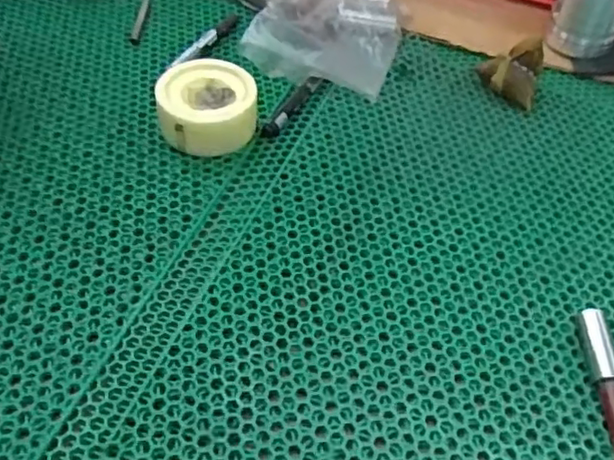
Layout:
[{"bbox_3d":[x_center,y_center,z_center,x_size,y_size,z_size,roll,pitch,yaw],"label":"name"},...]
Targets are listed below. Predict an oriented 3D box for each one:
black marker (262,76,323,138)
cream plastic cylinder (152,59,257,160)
[{"bbox_3d":[-0.015,-0.131,0.661,0.016,0.011,0.099,25,53,15],"label":"black marker"},{"bbox_3d":[-0.099,-0.117,0.629,0.094,0.052,0.102,1,51,-4],"label":"cream plastic cylinder"}]

